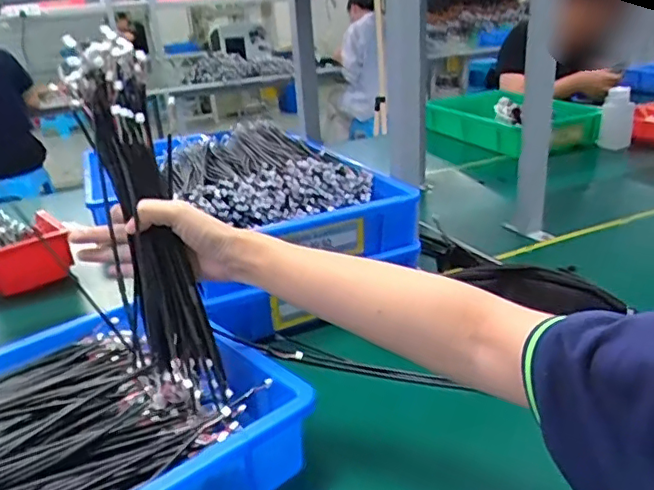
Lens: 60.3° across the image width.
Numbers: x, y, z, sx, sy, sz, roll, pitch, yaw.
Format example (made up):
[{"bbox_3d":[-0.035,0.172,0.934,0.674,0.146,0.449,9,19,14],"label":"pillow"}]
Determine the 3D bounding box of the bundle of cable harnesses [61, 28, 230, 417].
[{"bbox_3d":[-0.143,-0.017,0.454,0.059,0.311,0.033,-18,2,-29],"label":"bundle of cable harnesses"}]

